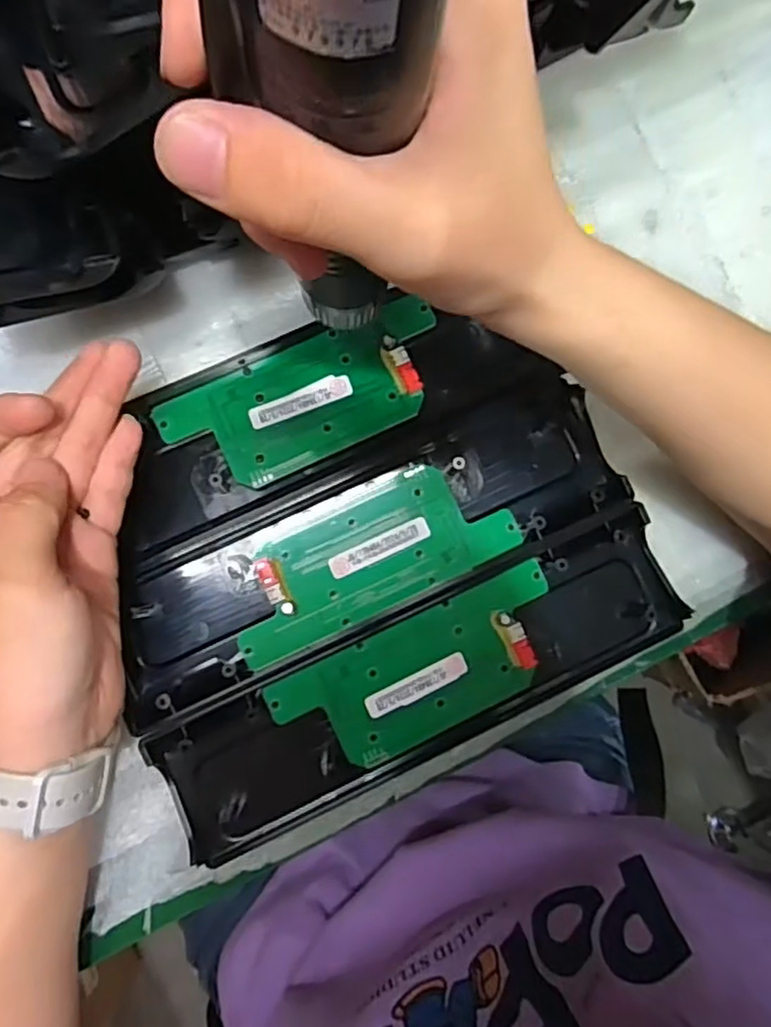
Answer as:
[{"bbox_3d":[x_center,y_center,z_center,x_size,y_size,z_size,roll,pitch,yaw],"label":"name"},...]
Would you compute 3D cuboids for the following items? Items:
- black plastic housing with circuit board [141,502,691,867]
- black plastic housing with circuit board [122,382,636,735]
[{"bbox_3d":[0.021,0.078,0.304,0.244,0.015,0.063,-24,88,-5],"label":"black plastic housing with circuit board"},{"bbox_3d":[-0.006,0.016,0.305,0.239,0.015,0.067,-24,88,-5],"label":"black plastic housing with circuit board"}]

